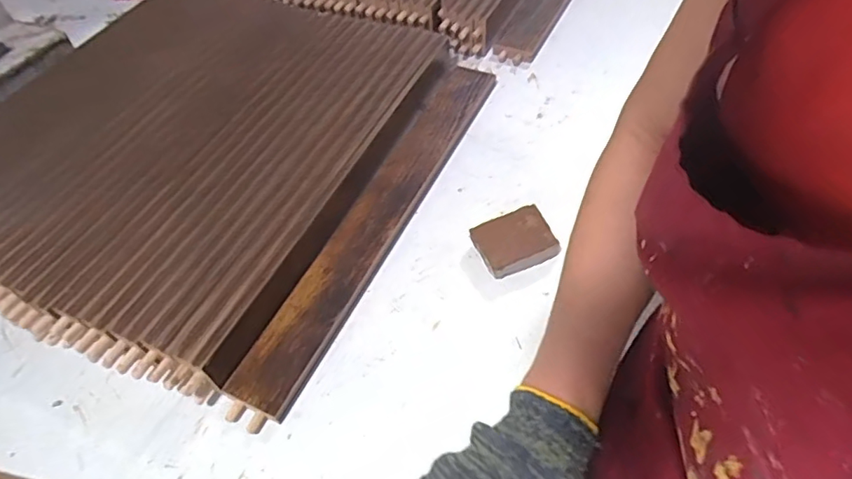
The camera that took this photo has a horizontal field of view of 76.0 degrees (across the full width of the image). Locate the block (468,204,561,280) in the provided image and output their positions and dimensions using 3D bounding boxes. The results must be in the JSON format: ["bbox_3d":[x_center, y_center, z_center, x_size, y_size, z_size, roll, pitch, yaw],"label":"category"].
[{"bbox_3d":[0.080,0.003,0.503,0.069,0.027,0.048,-20,54,-10],"label":"block"}]

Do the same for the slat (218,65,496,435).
[{"bbox_3d":[-0.044,-0.031,0.543,0.064,0.020,0.452,19,57,18],"label":"slat"}]

